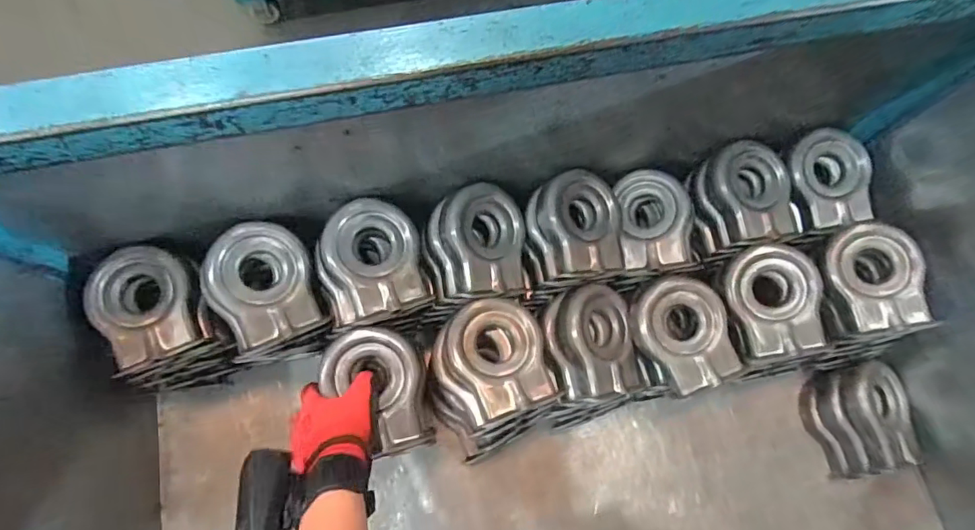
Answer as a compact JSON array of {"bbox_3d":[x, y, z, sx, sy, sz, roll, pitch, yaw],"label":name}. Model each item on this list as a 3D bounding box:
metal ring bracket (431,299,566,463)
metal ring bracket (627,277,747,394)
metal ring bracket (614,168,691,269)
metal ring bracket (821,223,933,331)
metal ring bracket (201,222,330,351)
[{"bbox_3d":[0.005,0.102,0.537,0.121,0.041,0.125,-31,78,-11],"label":"metal ring bracket"},{"bbox_3d":[0.223,0.075,0.581,0.098,0.036,0.127,-25,77,-10],"label":"metal ring bracket"},{"bbox_3d":[0.201,-0.056,0.623,0.081,0.034,0.117,-2,74,-4],"label":"metal ring bracket"},{"bbox_3d":[0.444,0.008,0.585,0.087,0.033,0.125,0,74,-3],"label":"metal ring bracket"},{"bbox_3d":[-0.231,0.019,0.528,0.097,0.024,0.120,-19,97,-25],"label":"metal ring bracket"}]

